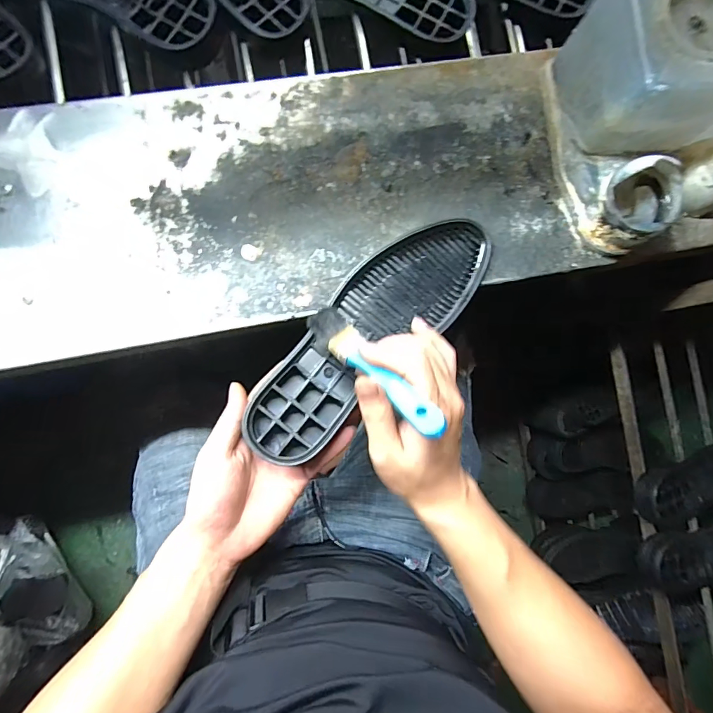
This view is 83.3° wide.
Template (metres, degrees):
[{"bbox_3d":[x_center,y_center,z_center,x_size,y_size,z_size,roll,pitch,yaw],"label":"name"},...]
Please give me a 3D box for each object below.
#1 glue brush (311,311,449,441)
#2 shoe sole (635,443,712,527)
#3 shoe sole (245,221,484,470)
[{"bbox_3d":[0.009,0.006,0.309,0.031,0.012,0.157,-40,49,-8],"label":"glue brush"},{"bbox_3d":[0.585,0.199,0.639,0.313,0.051,0.112,-4,87,-6],"label":"shoe sole"},{"bbox_3d":[0.013,-0.023,0.370,0.095,0.026,0.279,42,80,1],"label":"shoe sole"}]

